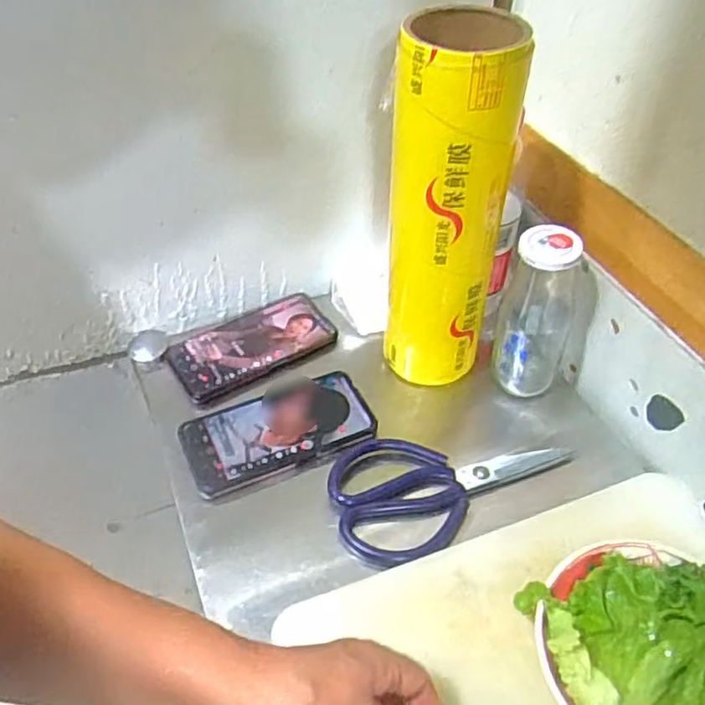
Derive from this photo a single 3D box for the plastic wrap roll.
[{"bbox_3d":[0.075,-0.103,0.540,0.085,0.308,0.077,5,46,6],"label":"plastic wrap roll"}]

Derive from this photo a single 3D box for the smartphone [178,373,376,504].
[{"bbox_3d":[-0.069,0.068,0.591,0.163,0.016,0.095,-18,48,-16],"label":"smartphone"}]

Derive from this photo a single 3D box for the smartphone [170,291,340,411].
[{"bbox_3d":[-0.099,-0.009,0.658,0.161,0.006,0.083,-24,50,-21],"label":"smartphone"}]

